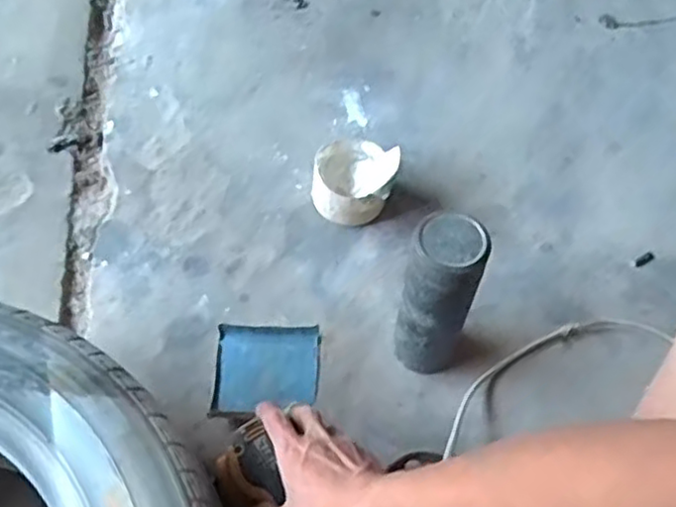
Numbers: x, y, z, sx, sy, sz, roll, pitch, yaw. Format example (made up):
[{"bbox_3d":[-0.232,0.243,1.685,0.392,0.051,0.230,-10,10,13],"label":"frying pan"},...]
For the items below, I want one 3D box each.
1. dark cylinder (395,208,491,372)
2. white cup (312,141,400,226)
[{"bbox_3d":[0.099,0.049,0.694,0.064,0.212,0.066,1,56,-1],"label":"dark cylinder"},{"bbox_3d":[0.020,-0.095,0.867,0.105,0.078,0.105,-1,56,-3],"label":"white cup"}]

